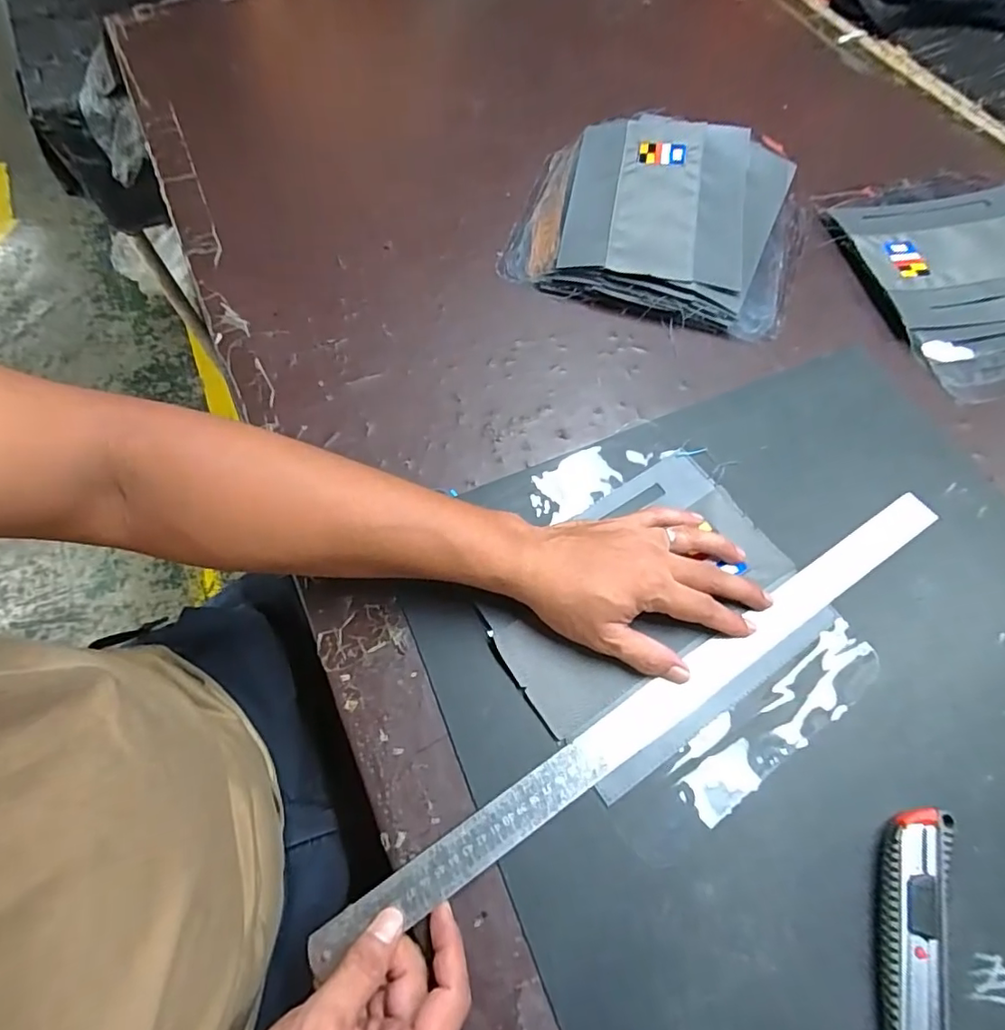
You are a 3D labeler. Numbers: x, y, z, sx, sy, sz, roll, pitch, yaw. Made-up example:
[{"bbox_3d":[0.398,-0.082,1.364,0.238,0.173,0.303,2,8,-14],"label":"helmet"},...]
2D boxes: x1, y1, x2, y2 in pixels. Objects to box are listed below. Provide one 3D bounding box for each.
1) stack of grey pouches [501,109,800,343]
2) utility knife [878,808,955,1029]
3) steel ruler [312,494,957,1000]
[{"bbox_3d":[0.161,-0.309,0.578,0.281,0.042,0.251,16,65,8],"label":"stack of grey pouches"},{"bbox_3d":[0.229,0.249,0.313,0.033,0.019,0.161,17,65,9],"label":"utility knife"},{"bbox_3d":[0.114,0.126,0.385,0.518,0.004,0.032,-30,67,-14],"label":"steel ruler"}]

